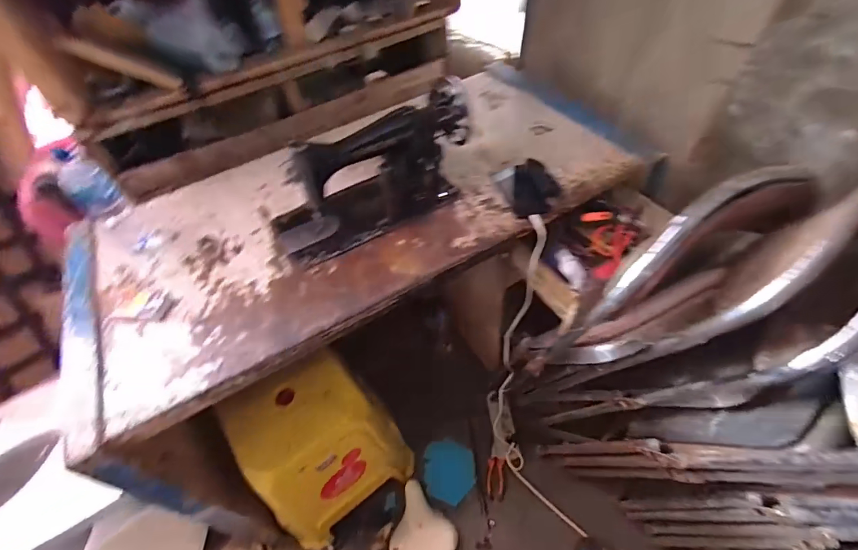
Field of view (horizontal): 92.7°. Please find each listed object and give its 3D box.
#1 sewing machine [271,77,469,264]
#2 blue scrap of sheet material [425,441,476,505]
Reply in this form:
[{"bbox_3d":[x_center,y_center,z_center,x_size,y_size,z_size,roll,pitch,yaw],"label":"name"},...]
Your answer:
[{"bbox_3d":[-0.117,-0.206,0.809,0.411,0.202,0.143,-25,55,-17],"label":"sewing machine"},{"bbox_3d":[0.062,0.574,1.191,0.141,0.020,0.164,-2,74,-4],"label":"blue scrap of sheet material"}]

